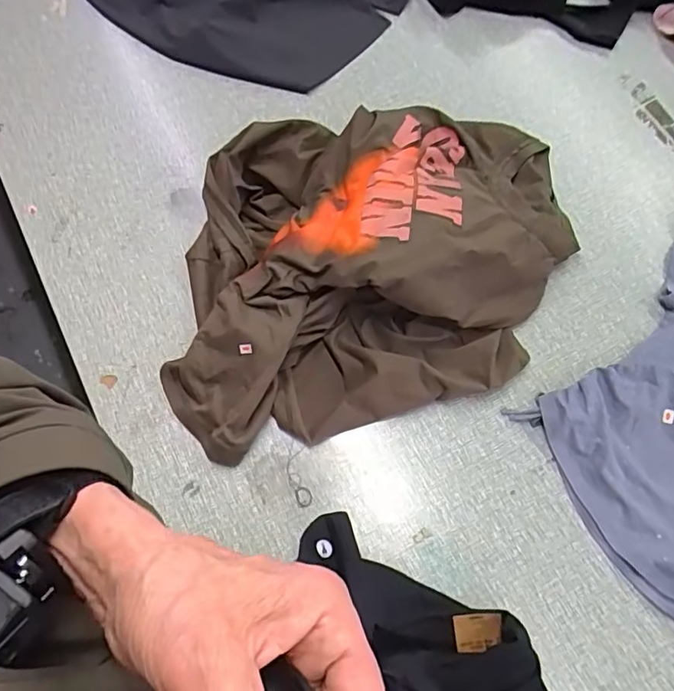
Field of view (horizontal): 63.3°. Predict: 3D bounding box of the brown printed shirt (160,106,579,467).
[{"bbox_3d":[0.032,-0.114,0.630,0.474,0.088,0.380,-13,69,-4],"label":"brown printed shirt"}]

